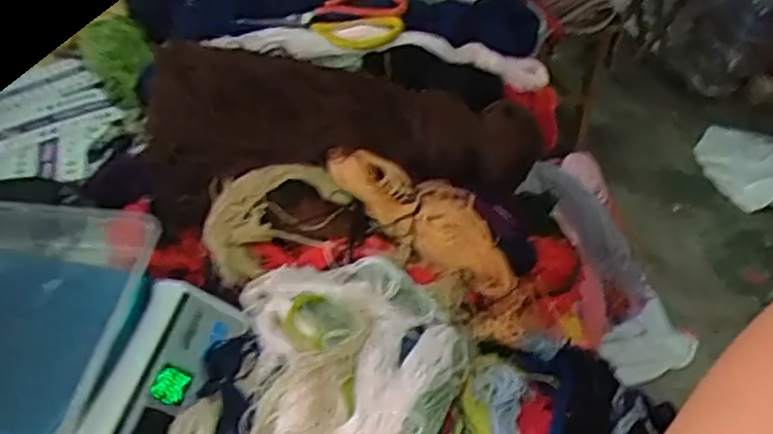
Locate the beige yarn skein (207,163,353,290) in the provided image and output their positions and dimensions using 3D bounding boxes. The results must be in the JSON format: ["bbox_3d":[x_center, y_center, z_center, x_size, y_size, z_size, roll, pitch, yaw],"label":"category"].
[{"bbox_3d":[-0.108,0.001,0.682,0.131,0.083,0.092,-16,43,-25],"label":"beige yarn skein"}]

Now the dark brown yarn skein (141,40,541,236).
[{"bbox_3d":[-0.051,-0.085,0.720,0.397,0.138,0.132,1,37,-8],"label":"dark brown yarn skein"}]

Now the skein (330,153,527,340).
[{"bbox_3d":[0.050,0.017,0.679,0.251,0.046,0.087,42,48,-1],"label":"skein"}]

